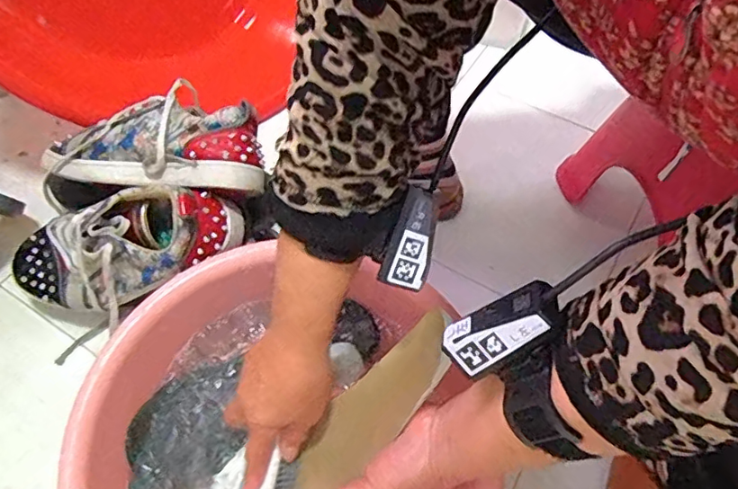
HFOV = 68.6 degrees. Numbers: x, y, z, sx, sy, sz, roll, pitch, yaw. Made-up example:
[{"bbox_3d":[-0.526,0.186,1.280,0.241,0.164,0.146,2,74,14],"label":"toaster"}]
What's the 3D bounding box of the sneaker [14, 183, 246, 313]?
[{"bbox_3d":[-0.254,0.006,0.542,0.242,0.090,0.073,-17,57,17],"label":"sneaker"}]

